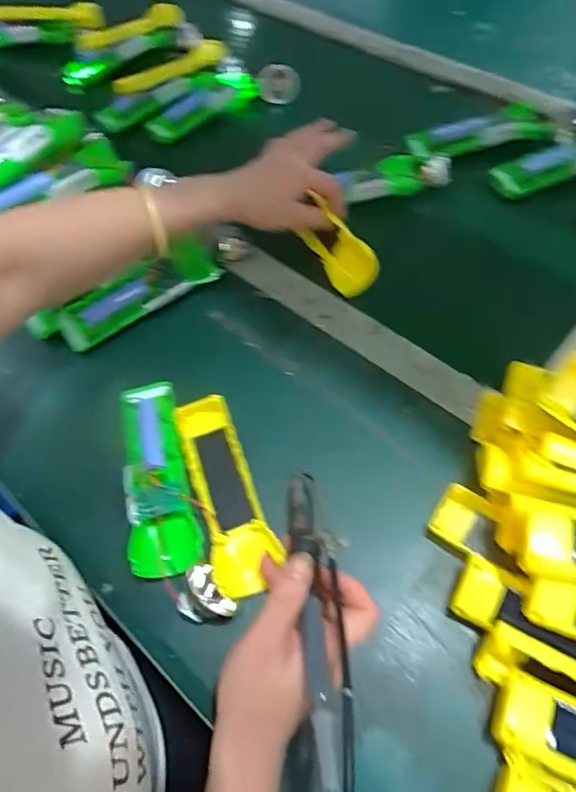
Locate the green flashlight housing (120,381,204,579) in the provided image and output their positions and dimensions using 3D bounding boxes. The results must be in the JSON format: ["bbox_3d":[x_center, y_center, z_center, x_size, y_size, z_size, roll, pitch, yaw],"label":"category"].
[{"bbox_3d":[-0.105,0.063,0.419,0.053,0.040,0.165,-13,59,-4],"label":"green flashlight housing"}]

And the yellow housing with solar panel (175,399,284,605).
[{"bbox_3d":[-0.050,0.075,0.414,0.049,0.028,0.164,-17,58,-8],"label":"yellow housing with solar panel"}]

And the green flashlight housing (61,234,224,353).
[{"bbox_3d":[-0.145,-0.102,0.508,0.164,0.034,0.043,-33,63,-15],"label":"green flashlight housing"}]

